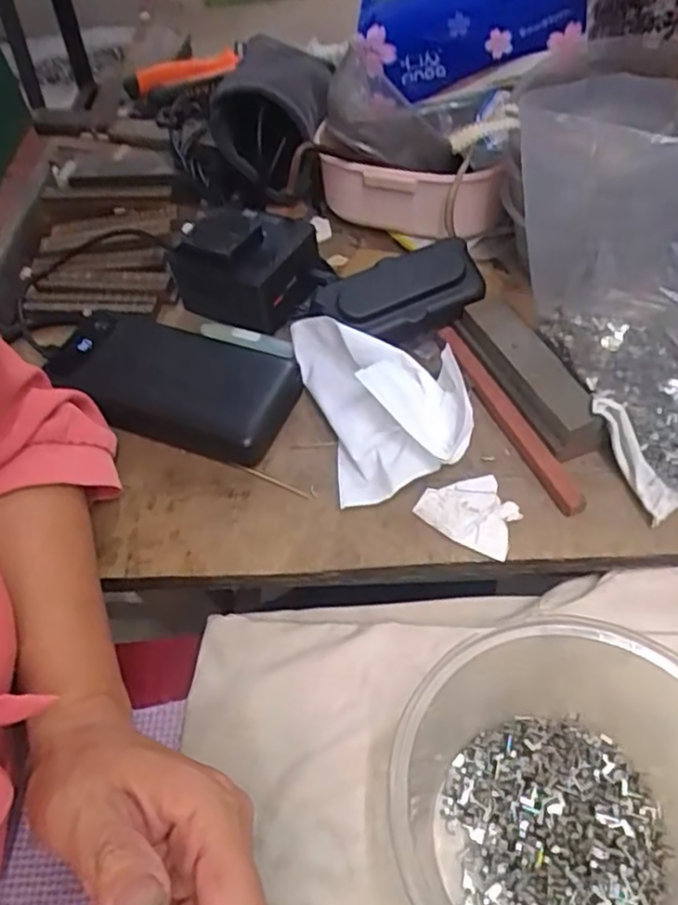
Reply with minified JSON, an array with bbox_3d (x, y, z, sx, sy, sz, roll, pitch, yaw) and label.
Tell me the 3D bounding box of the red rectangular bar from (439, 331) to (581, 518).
[{"bbox_3d":[0.097,-0.023,0.403,0.014,0.014,0.147,-21,54,-10],"label":"red rectangular bar"}]

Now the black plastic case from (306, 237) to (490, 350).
[{"bbox_3d":[0.037,-0.103,0.432,0.104,0.022,0.056,-13,53,-4],"label":"black plastic case"}]

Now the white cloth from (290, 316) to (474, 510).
[{"bbox_3d":[0.026,-0.037,0.398,0.085,0.036,0.128,-14,53,-5],"label":"white cloth"}]

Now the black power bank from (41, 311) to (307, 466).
[{"bbox_3d":[-0.106,-0.047,0.427,0.153,0.028,0.076,18,57,18],"label":"black power bank"}]

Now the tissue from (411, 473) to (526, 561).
[{"bbox_3d":[0.071,0.030,0.371,0.052,0.008,0.040,25,60,22],"label":"tissue"}]

